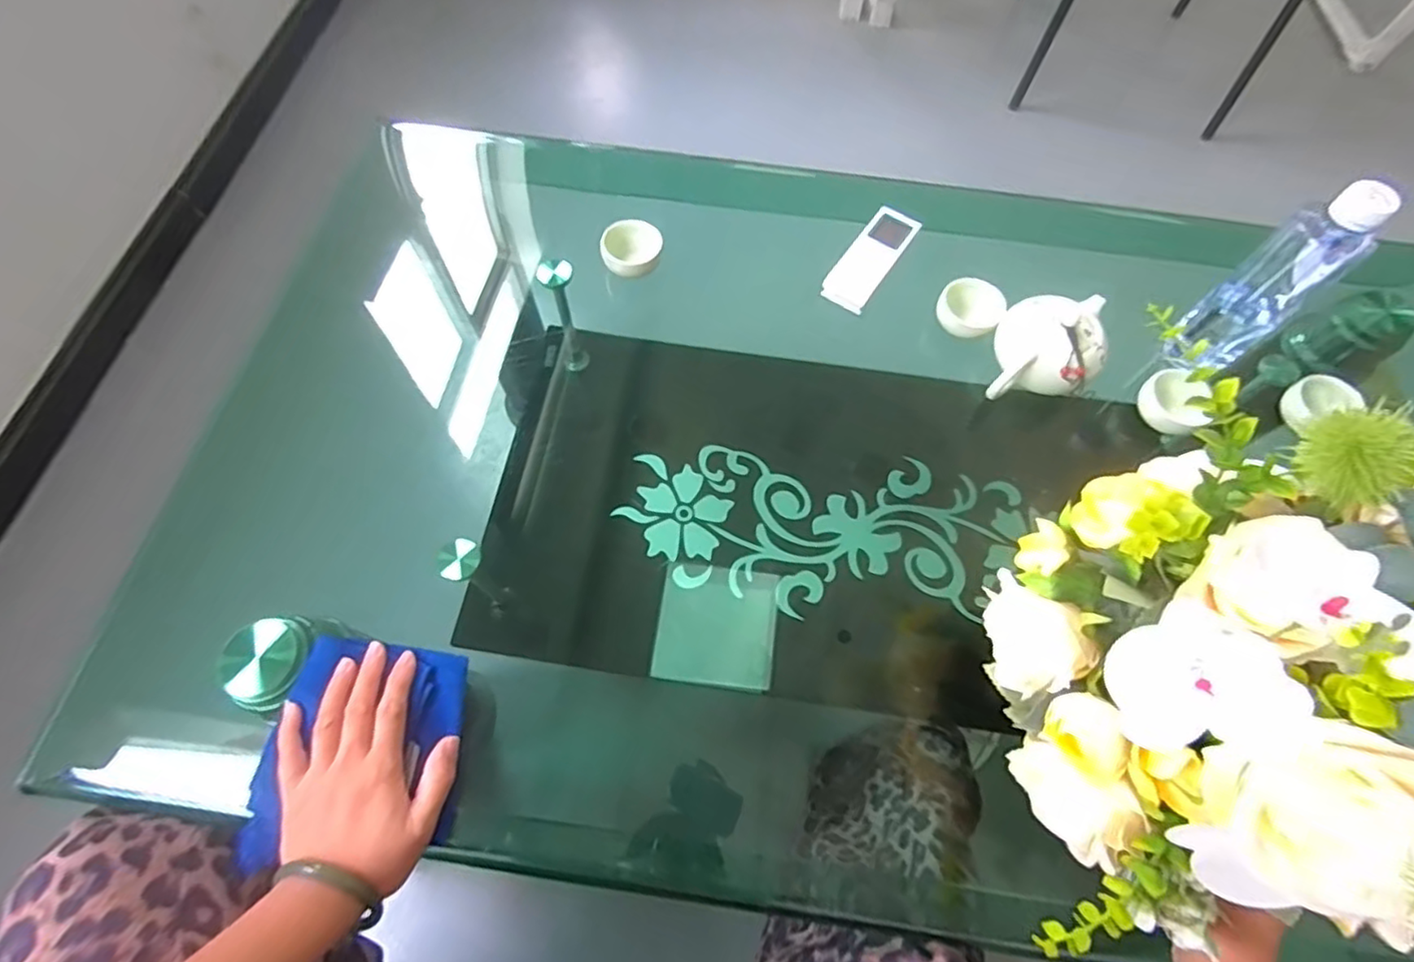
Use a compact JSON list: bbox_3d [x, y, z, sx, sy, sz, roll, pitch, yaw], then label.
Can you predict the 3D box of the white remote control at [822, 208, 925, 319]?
[{"bbox_3d":[0.163,-0.221,0.630,0.045,0.013,0.127,33,71,12],"label":"white remote control"}]

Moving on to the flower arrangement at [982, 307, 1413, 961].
[{"bbox_3d":[0.283,0.098,0.311,0.194,0.174,0.228,-1,67,-1],"label":"flower arrangement"}]

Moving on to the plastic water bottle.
[{"bbox_3d":[0.466,-0.163,0.520,0.067,0.166,0.058,-31,71,-13],"label":"plastic water bottle"}]

